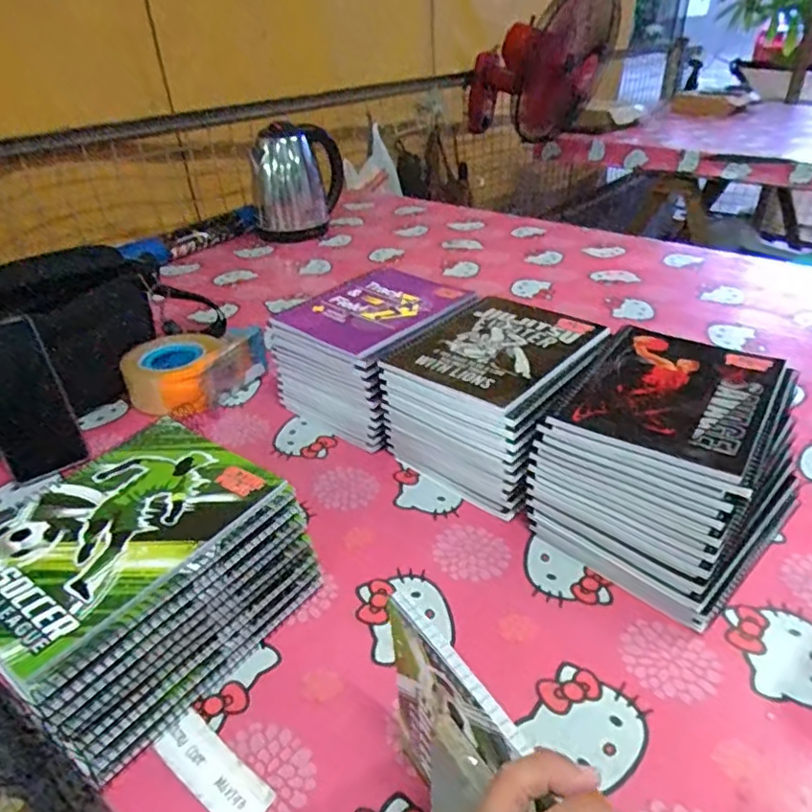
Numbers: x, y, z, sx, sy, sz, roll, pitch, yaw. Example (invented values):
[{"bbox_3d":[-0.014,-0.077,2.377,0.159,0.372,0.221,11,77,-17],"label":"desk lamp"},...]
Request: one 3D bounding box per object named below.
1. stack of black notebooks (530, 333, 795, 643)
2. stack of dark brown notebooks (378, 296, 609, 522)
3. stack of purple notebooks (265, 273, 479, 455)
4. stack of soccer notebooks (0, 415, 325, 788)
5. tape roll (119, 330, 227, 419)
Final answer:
[{"bbox_3d":[0.234,0.044,0.542,0.223,0.120,0.186,-29,42,-34],"label":"stack of black notebooks"},{"bbox_3d":[0.097,-0.010,0.635,0.169,0.119,0.200,22,40,32],"label":"stack of dark brown notebooks"},{"bbox_3d":[-0.033,-0.063,0.726,0.170,0.120,0.196,23,41,33],"label":"stack of purple notebooks"},{"bbox_3d":[-0.195,0.128,0.450,0.155,0.114,0.196,21,40,31],"label":"stack of soccer notebooks"},{"bbox_3d":[-0.274,-0.039,0.754,0.118,0.070,0.118,-2,33,1],"label":"tape roll"}]

